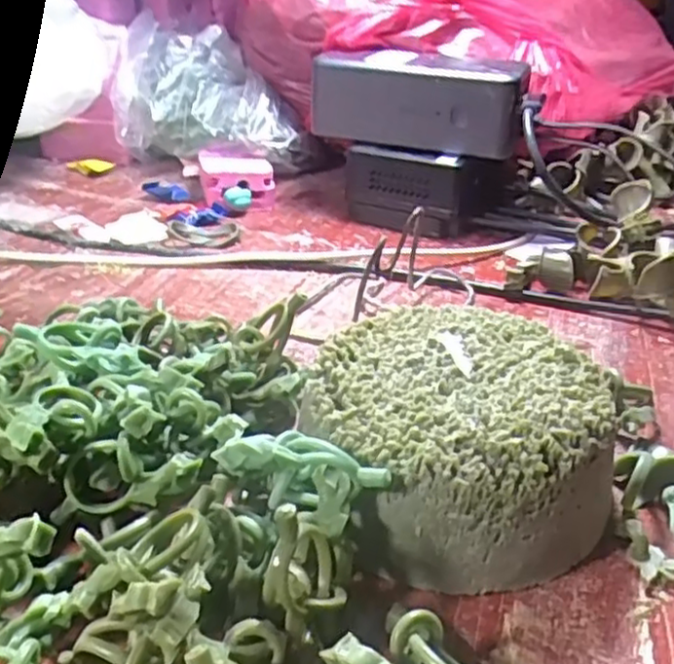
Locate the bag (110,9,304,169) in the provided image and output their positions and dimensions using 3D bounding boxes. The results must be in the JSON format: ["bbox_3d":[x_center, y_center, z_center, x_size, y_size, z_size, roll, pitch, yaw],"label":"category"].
[{"bbox_3d":[-0.093,-0.170,0.532,0.142,0.095,0.076,11,32,15],"label":"bag"}]

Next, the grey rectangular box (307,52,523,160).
[{"bbox_3d":[0.048,-0.145,0.438,0.130,0.051,0.040,11,32,16],"label":"grey rectangular box"}]

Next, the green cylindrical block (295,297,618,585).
[{"bbox_3d":[0.040,0.035,0.242,0.097,0.047,0.093,1,31,-1],"label":"green cylindrical block"}]

